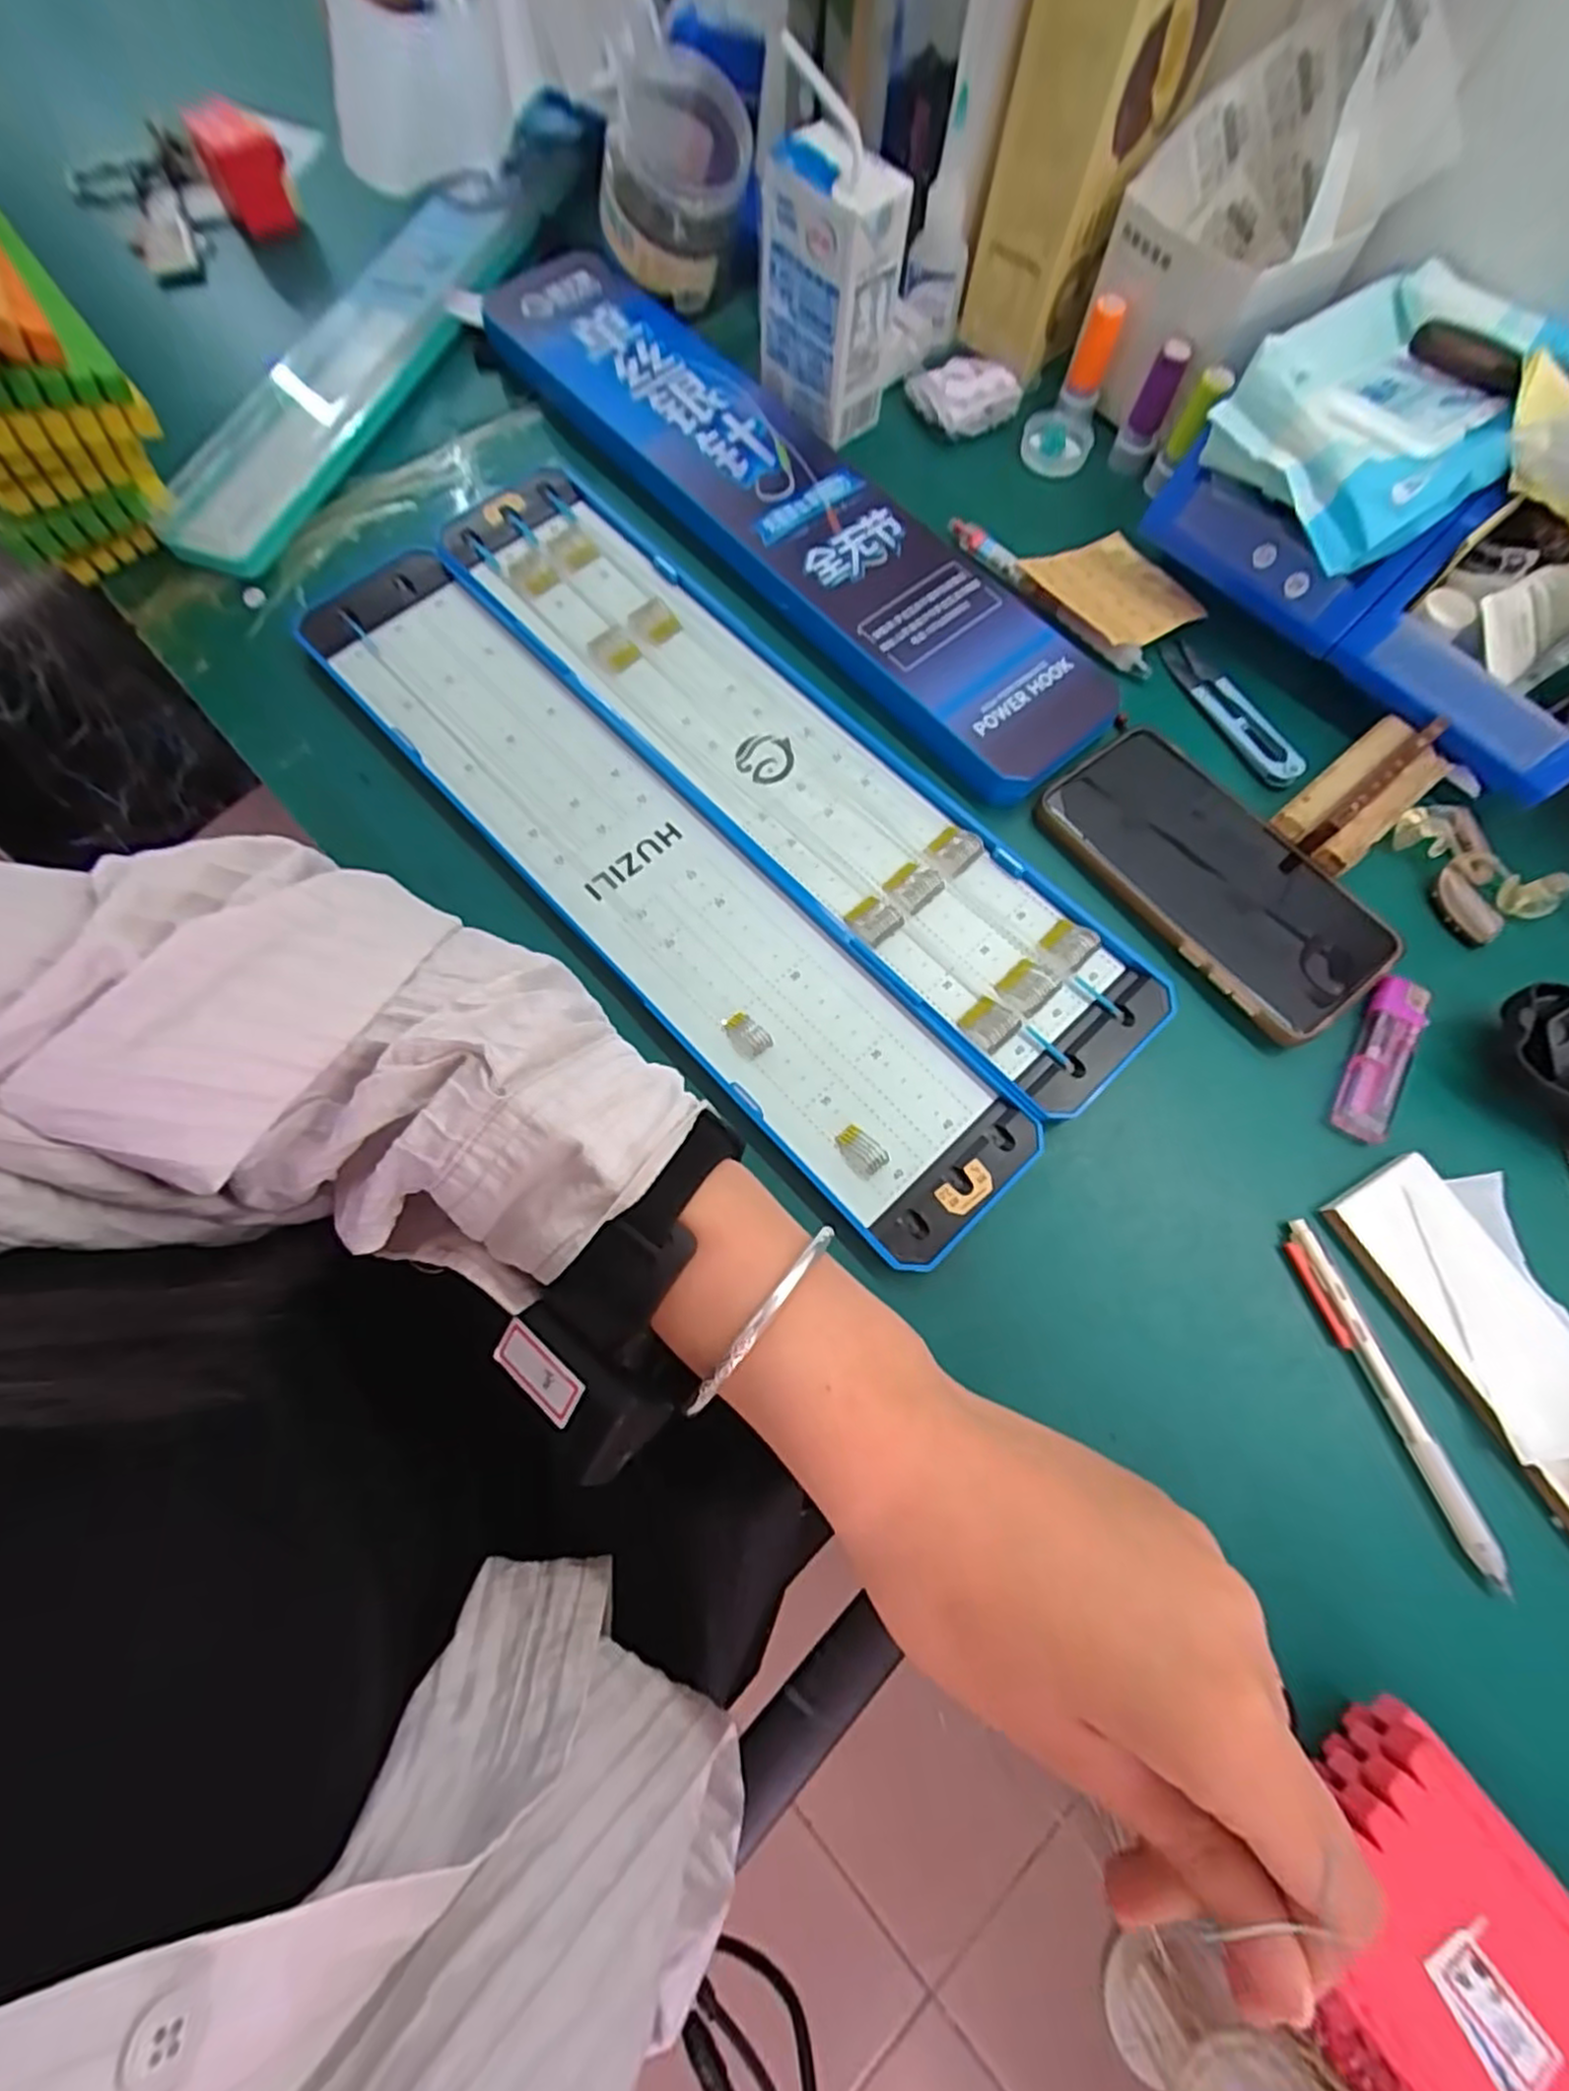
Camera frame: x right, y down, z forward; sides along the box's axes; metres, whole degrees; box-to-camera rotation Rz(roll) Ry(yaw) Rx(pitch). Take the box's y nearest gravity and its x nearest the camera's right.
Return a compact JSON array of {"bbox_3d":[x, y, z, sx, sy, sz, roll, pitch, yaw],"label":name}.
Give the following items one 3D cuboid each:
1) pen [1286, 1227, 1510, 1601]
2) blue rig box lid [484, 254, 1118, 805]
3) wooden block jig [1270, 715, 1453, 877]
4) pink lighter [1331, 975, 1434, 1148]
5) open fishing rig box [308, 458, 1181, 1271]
[{"bbox_3d":[0.233,0.134,0.291,0.013,0.012,0.132,-19,74,-7],"label":"pen"},{"bbox_3d":[-0.011,-0.312,0.414,0.100,0.016,0.462,-39,77,-12],"label":"blue rig box lid"},{"bbox_3d":[0.284,-0.125,0.360,0.093,0.020,0.040,-39,77,-12],"label":"wooden block jig"},{"bbox_3d":[0.266,0.006,0.336,0.024,0.010,0.078,29,74,8],"label":"pink lighter"},{"bbox_3d":[-0.040,-0.117,0.368,0.183,0.016,0.448,-41,77,-13],"label":"open fishing rig box"}]

